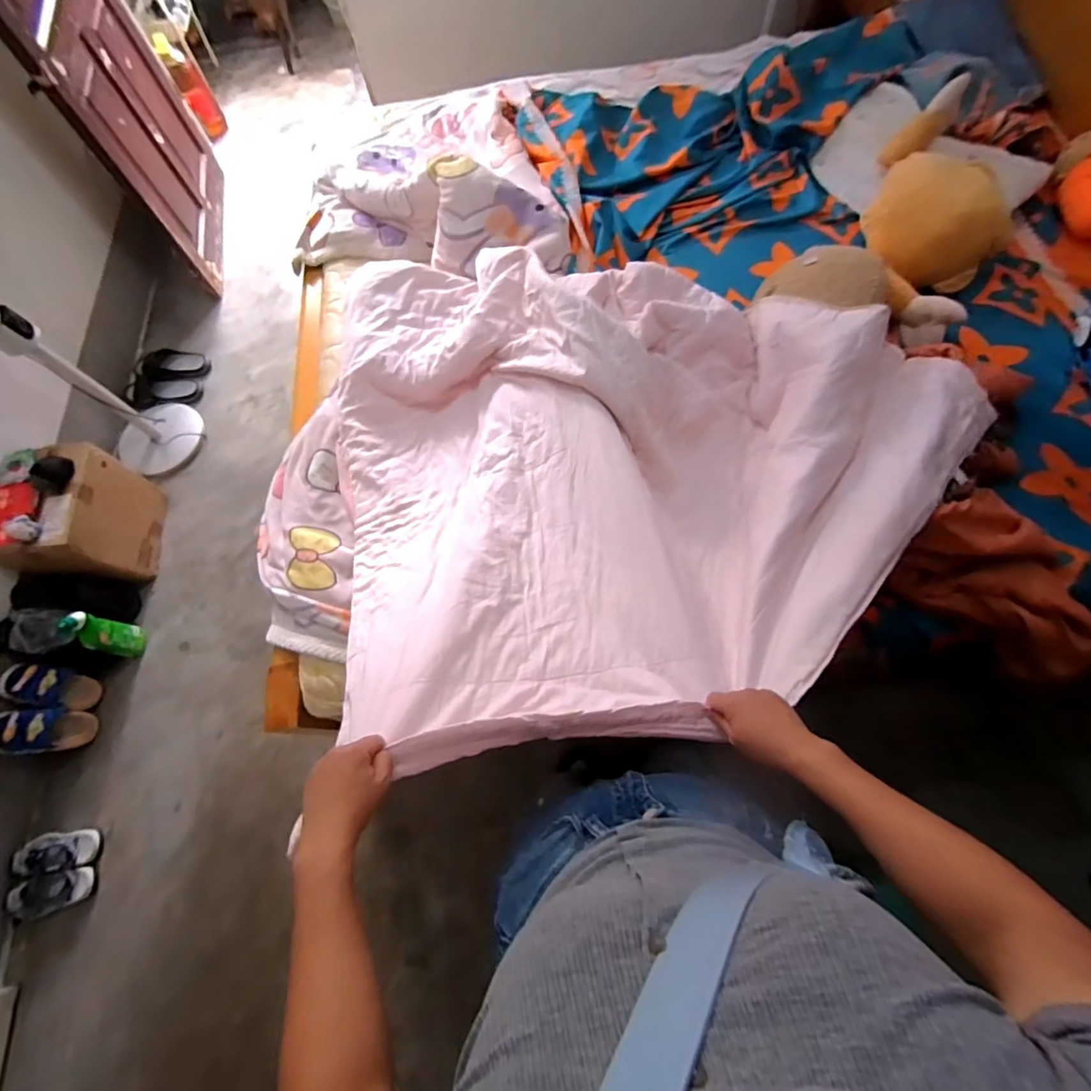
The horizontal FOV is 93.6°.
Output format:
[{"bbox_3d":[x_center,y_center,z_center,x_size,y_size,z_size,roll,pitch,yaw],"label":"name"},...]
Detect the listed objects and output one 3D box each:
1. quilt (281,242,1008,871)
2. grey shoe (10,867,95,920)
[{"bbox_3d":[0.159,-0.201,0.868,1.094,0.289,0.944,-9,69,-1],"label":"quilt"},{"bbox_3d":[-1.191,0.841,1.242,0.147,0.097,0.087,-19,69,-5],"label":"grey shoe"}]

